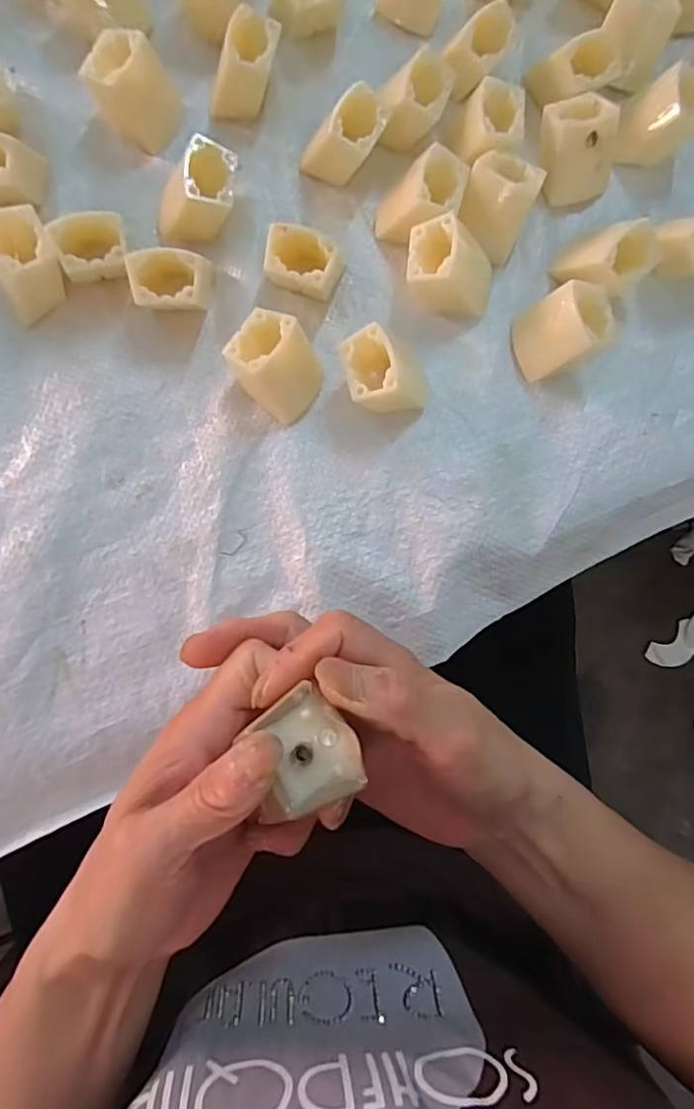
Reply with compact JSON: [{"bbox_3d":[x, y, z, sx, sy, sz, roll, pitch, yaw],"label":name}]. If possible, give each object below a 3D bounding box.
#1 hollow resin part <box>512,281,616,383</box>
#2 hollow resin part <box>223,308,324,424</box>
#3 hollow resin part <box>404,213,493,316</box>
[{"bbox_3d":[0.113,-0.117,0.301,0.025,0.044,0.037,-14,85,-37],"label":"hollow resin part"},{"bbox_3d":[-0.036,-0.094,0.287,0.040,0.035,0.042,36,82,1],"label":"hollow resin part"},{"bbox_3d":[0.054,-0.148,0.300,0.047,0.031,0.042,11,82,-2],"label":"hollow resin part"}]

